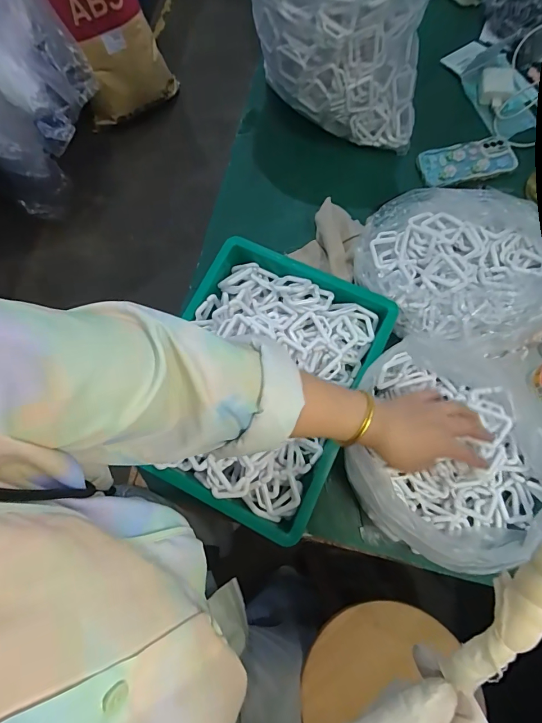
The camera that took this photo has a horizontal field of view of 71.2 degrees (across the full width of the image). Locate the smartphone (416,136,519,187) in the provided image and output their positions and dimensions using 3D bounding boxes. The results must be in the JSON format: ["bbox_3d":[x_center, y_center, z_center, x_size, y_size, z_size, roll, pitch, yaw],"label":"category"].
[{"bbox_3d":[0.343,-0.347,0.662,0.160,0.012,0.078,-12,72,-2],"label":"smartphone"}]

